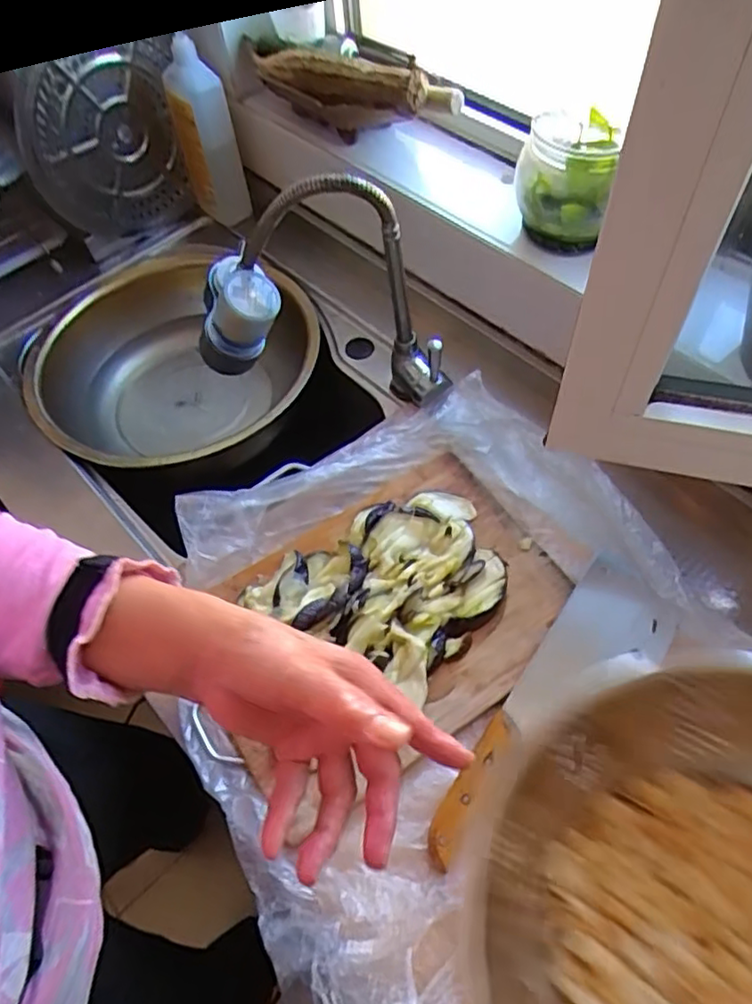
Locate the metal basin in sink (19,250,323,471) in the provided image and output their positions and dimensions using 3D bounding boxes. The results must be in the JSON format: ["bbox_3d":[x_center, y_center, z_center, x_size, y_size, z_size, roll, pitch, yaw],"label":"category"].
[{"bbox_3d":[-0.273,-0.174,0.893,0.362,0.154,0.346,-1,55,2],"label":"metal basin in sink"}]

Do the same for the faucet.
[{"bbox_3d":[-0.055,-0.207,0.649,0.252,0.236,0.102,-5,55,-1],"label":"faucet"}]

